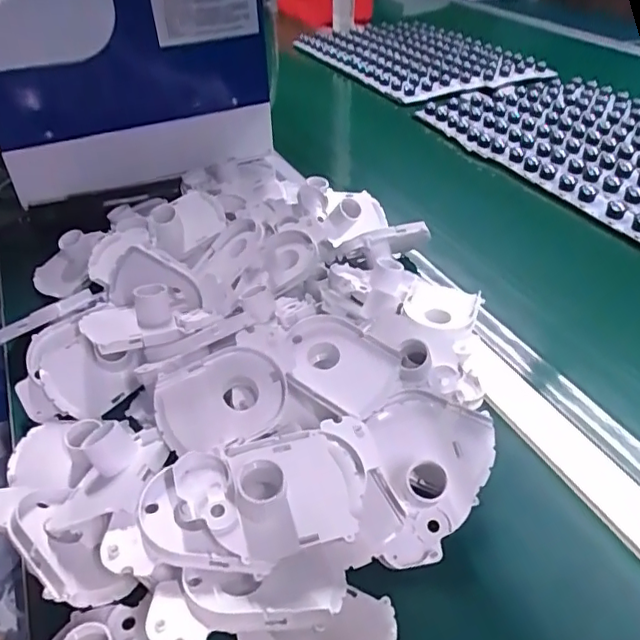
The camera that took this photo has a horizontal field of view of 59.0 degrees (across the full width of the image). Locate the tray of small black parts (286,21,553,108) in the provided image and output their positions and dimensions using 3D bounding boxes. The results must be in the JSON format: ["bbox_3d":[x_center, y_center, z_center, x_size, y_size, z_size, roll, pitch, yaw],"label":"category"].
[{"bbox_3d":[0.188,-0.546,1.160,0.343,0.025,0.464,-17,42,-18],"label":"tray of small black parts"}]

